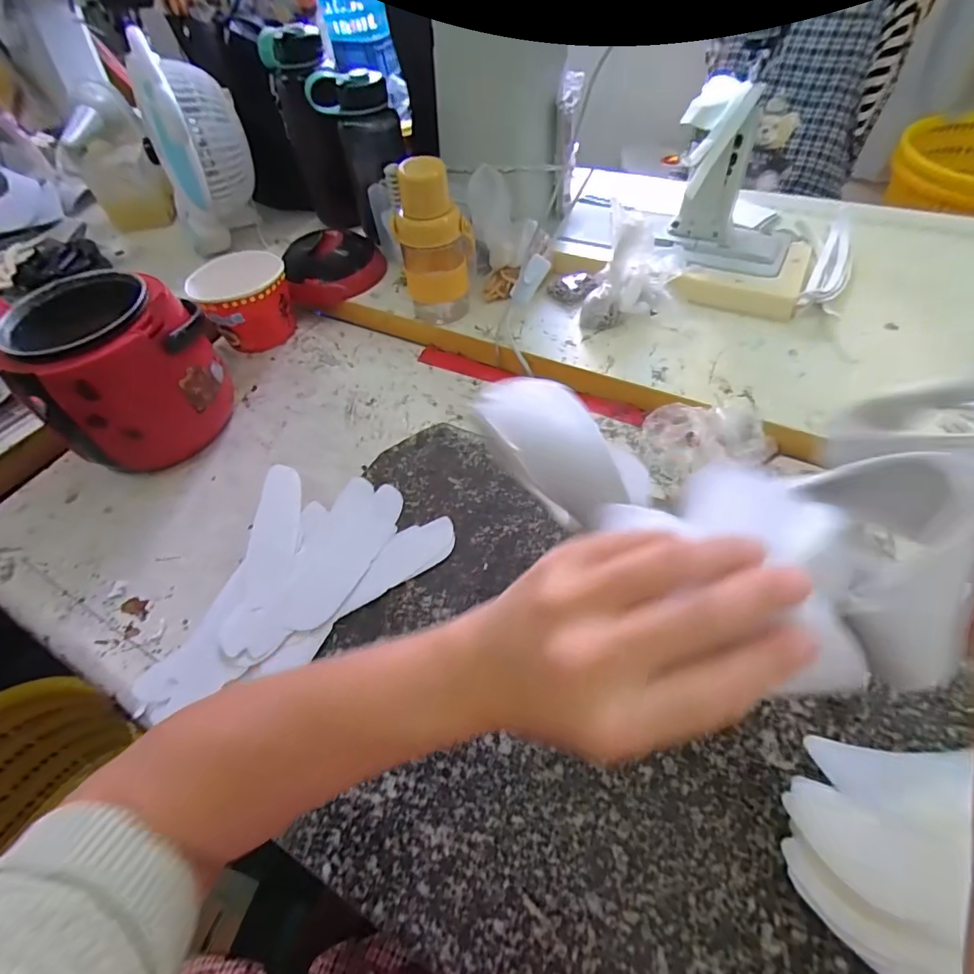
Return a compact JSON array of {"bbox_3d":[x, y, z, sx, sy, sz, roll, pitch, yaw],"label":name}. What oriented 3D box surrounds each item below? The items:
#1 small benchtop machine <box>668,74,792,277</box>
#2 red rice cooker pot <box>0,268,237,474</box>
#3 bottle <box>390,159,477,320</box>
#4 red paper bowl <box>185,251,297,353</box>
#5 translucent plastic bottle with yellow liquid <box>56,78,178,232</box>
[{"bbox_3d":[0.317,-0.373,0.624,0.157,0.177,0.175,18,57,19],"label":"small benchtop machine"},{"bbox_3d":[-0.418,-0.142,0.578,0.195,0.159,0.216,-35,58,-19],"label":"red rice cooker pot"},{"bbox_3d":[-0.064,-0.304,0.644,0.096,0.207,0.091,-6,53,1],"label":"bottle"},{"bbox_3d":[-0.345,-0.268,0.715,0.125,0.087,0.134,-40,59,-22],"label":"red paper bowl"},{"bbox_3d":[-0.704,-0.616,0.946,0.148,0.198,0.143,-31,56,-16],"label":"translucent plastic bottle with yellow liquid"}]

